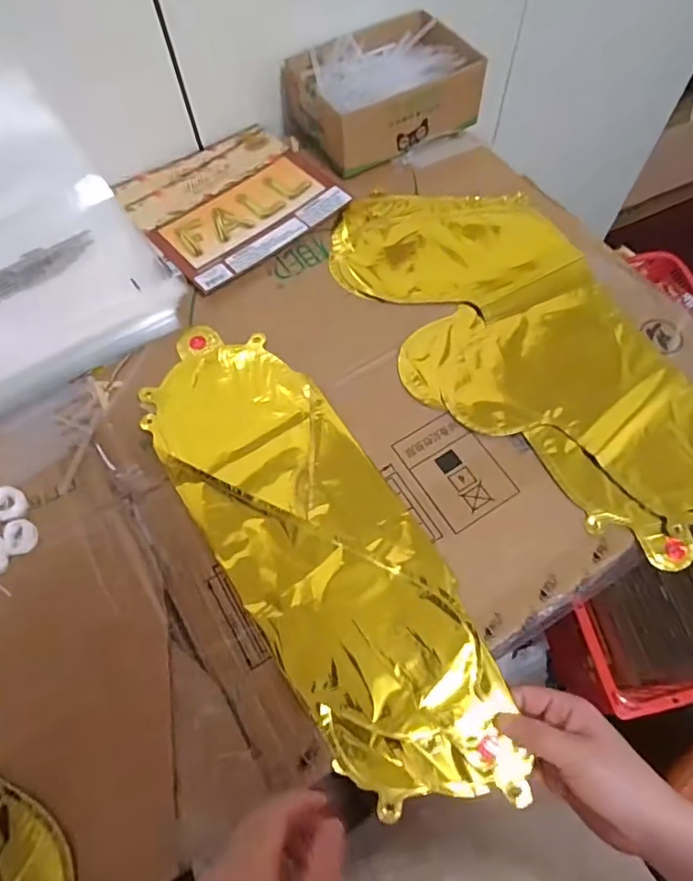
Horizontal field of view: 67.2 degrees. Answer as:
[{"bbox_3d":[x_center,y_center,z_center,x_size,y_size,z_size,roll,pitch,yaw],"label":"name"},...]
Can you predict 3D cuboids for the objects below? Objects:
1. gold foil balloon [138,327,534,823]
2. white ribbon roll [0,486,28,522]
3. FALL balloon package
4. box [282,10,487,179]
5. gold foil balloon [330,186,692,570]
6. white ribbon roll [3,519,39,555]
[{"bbox_3d":[-0.026,0.073,0.408,0.139,0.014,0.408,-32,70,-13],"label":"gold foil balloon"},{"bbox_3d":[-0.271,0.051,0.418,0.030,0.009,0.027,23,68,12],"label":"white ribbon roll"},{"bbox_3d":[-0.127,-0.264,0.563,0.193,0.010,0.194,-38,70,-15],"label":"FALL balloon package"},{"bbox_3d":[0.040,-0.392,0.585,0.189,0.068,0.131,-26,67,-10],"label":"box"},{"bbox_3d":[0.162,-0.087,0.465,0.211,0.016,0.440,-25,67,-10],"label":"gold foil balloon"},{"bbox_3d":[-0.253,0.074,0.404,0.022,0.004,0.027,-20,66,-8],"label":"white ribbon roll"}]

